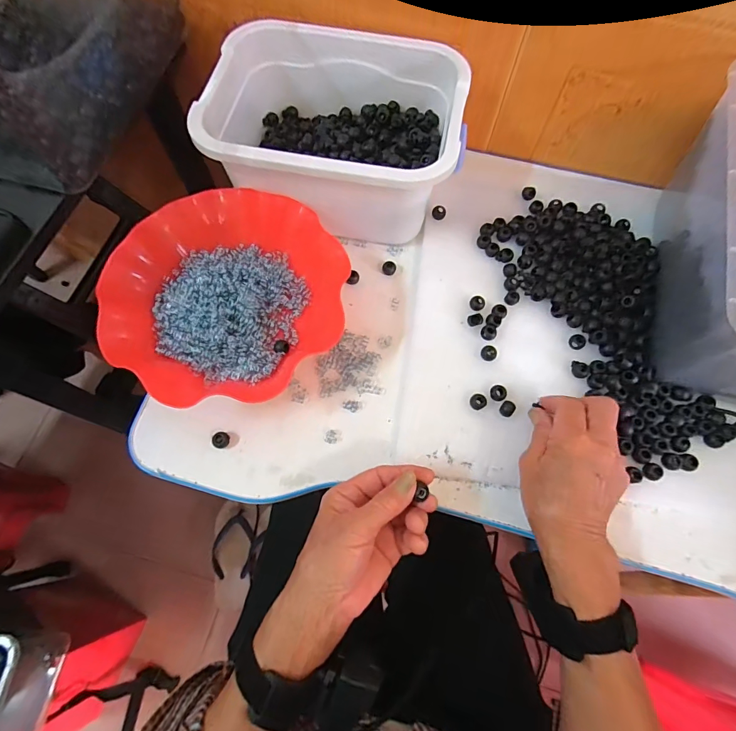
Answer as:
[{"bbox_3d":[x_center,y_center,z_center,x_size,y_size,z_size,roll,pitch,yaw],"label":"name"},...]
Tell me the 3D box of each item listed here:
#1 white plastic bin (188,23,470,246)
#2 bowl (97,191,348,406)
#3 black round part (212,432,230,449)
[{"bbox_3d":[-0.029,-0.244,0.437,0.252,0.107,0.185,11,71,4],"label":"white plastic bin"},{"bbox_3d":[-0.137,-0.065,0.404,0.221,0.061,0.210,0,70,0],"label":"bowl"},{"bbox_3d":[-0.140,0.071,0.386,0.016,0.010,0.016,0,70,0],"label":"black round part"}]

